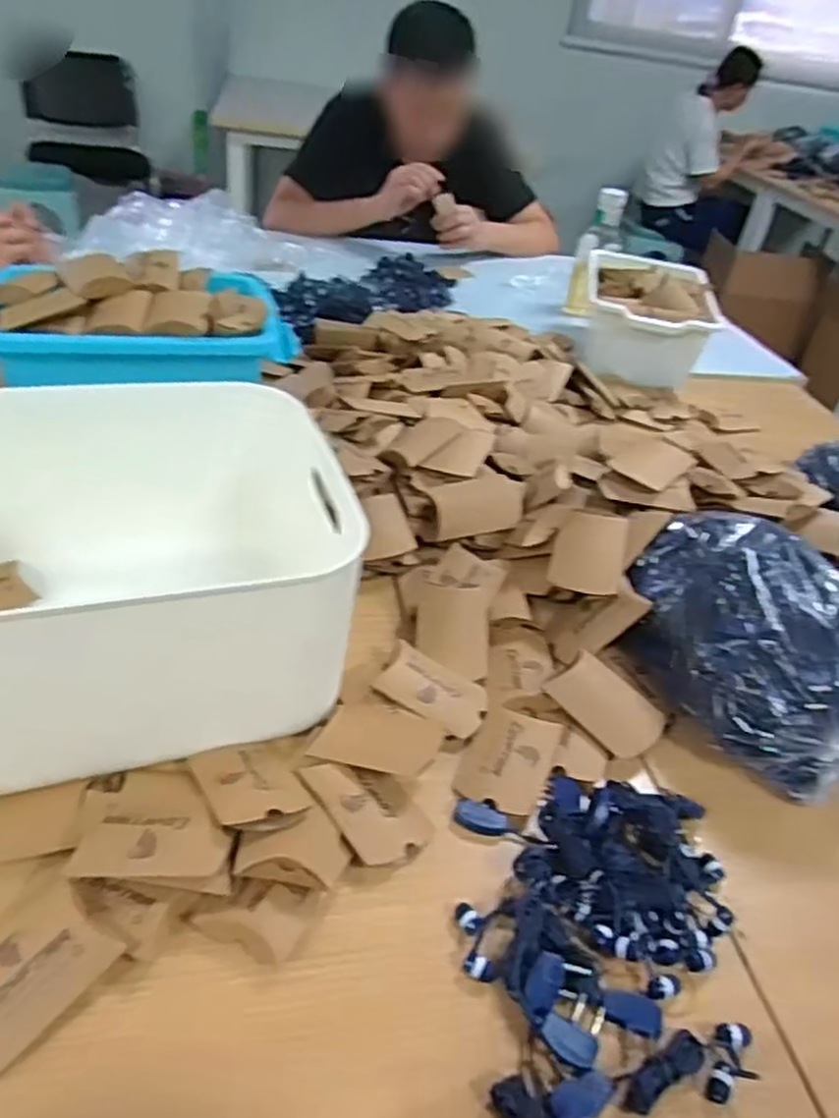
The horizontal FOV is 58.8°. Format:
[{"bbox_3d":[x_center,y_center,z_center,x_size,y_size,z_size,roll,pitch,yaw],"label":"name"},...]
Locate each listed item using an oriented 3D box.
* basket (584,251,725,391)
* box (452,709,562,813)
[{"bbox_3d":[0.345,-0.367,1.142,0.188,0.124,0.282,14,38,5],"label":"basket"},{"bbox_3d":[0.063,0.138,0.523,0.057,0.016,0.078,20,39,13],"label":"box"}]

